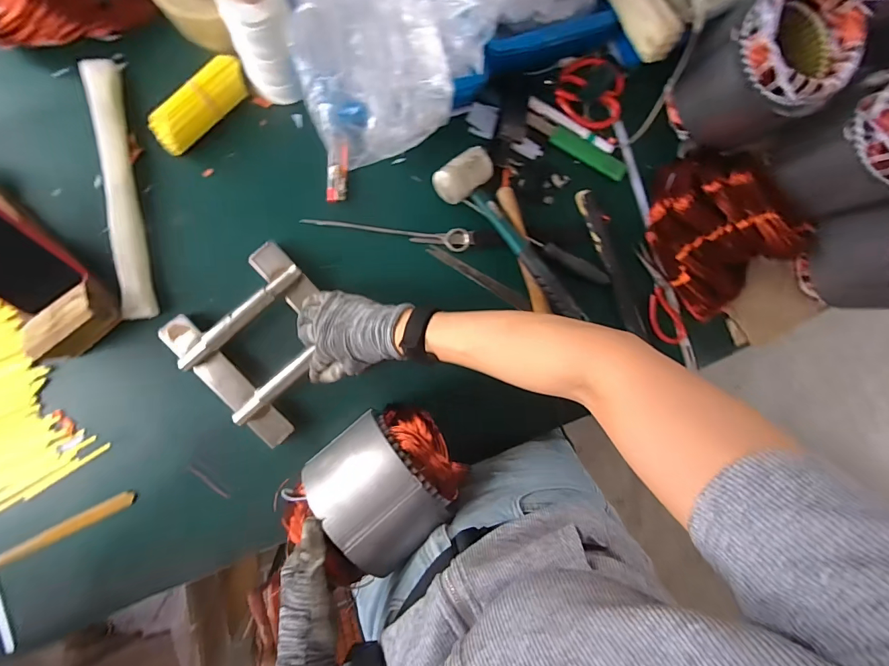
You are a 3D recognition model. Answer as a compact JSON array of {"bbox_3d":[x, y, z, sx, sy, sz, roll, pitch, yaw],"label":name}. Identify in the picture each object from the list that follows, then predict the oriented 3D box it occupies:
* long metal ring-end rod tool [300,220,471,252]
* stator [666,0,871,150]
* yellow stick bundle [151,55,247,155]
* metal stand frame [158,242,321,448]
[{"bbox_3d":[-0.075,-0.142,0.560,0.225,0.009,0.030,8,90,-9],"label":"long metal ring-end rod tool"},{"bbox_3d":[0.405,-0.344,0.541,0.128,0.158,0.153,-43,97,-6],"label":"stator"},{"bbox_3d":[-0.295,-0.275,0.501,0.131,0.029,0.042,-41,97,-6],"label":"yellow stick bundle"},{"bbox_3d":[-0.220,0.013,0.515,0.172,0.046,0.197,-41,99,-4],"label":"metal stand frame"}]

